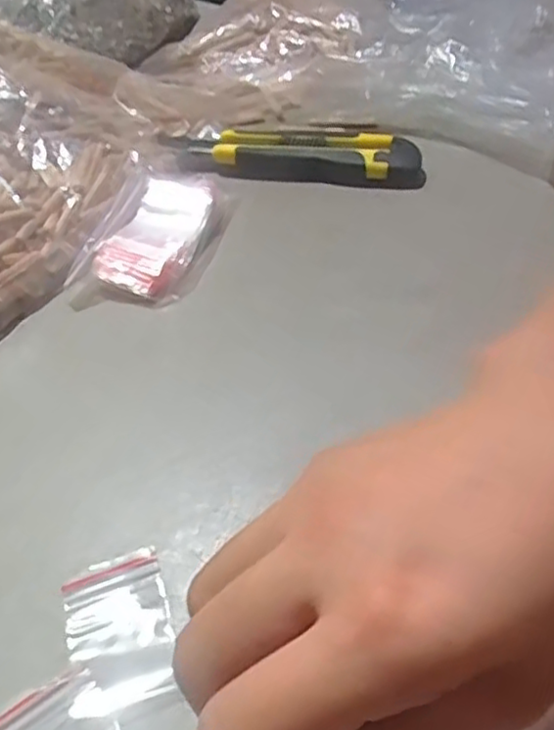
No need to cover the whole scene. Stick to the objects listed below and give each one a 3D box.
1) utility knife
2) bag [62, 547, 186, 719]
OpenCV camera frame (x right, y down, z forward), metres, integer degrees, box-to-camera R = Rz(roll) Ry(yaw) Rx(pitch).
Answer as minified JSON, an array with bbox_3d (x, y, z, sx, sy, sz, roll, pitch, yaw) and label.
[{"bbox_3d":[0.011,-0.144,0.467,0.174,0.022,0.033,9,48,14],"label":"utility knife"},{"bbox_3d":[-0.060,0.101,0.259,0.039,0.006,0.062,-15,47,-8],"label":"bag"}]

